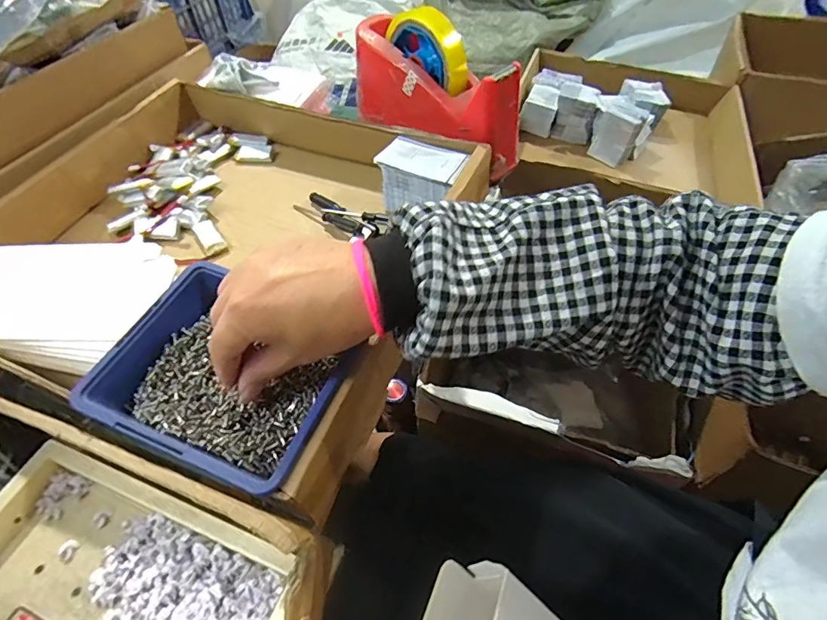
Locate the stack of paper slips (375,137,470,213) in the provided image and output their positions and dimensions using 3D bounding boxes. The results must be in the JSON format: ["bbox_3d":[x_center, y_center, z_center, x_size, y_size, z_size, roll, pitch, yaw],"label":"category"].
[{"bbox_3d":[0.008,-0.128,0.433,0.075,0.041,0.056,18,55,15],"label":"stack of paper slips"}]

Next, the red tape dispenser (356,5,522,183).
[{"bbox_3d":[0.017,-0.222,0.454,0.196,0.102,0.061,36,62,26],"label":"red tape dispenser"}]

